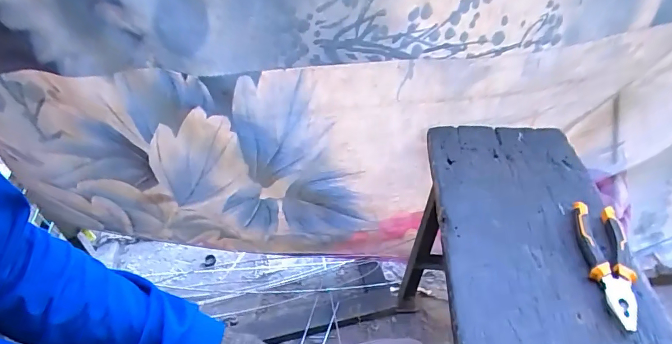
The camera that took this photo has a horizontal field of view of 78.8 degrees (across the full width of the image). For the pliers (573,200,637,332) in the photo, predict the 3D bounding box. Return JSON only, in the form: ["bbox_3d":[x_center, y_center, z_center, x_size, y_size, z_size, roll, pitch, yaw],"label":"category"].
[{"bbox_3d":[0.351,0.114,0.528,0.052,0.019,0.186,6,44,11],"label":"pliers"}]

